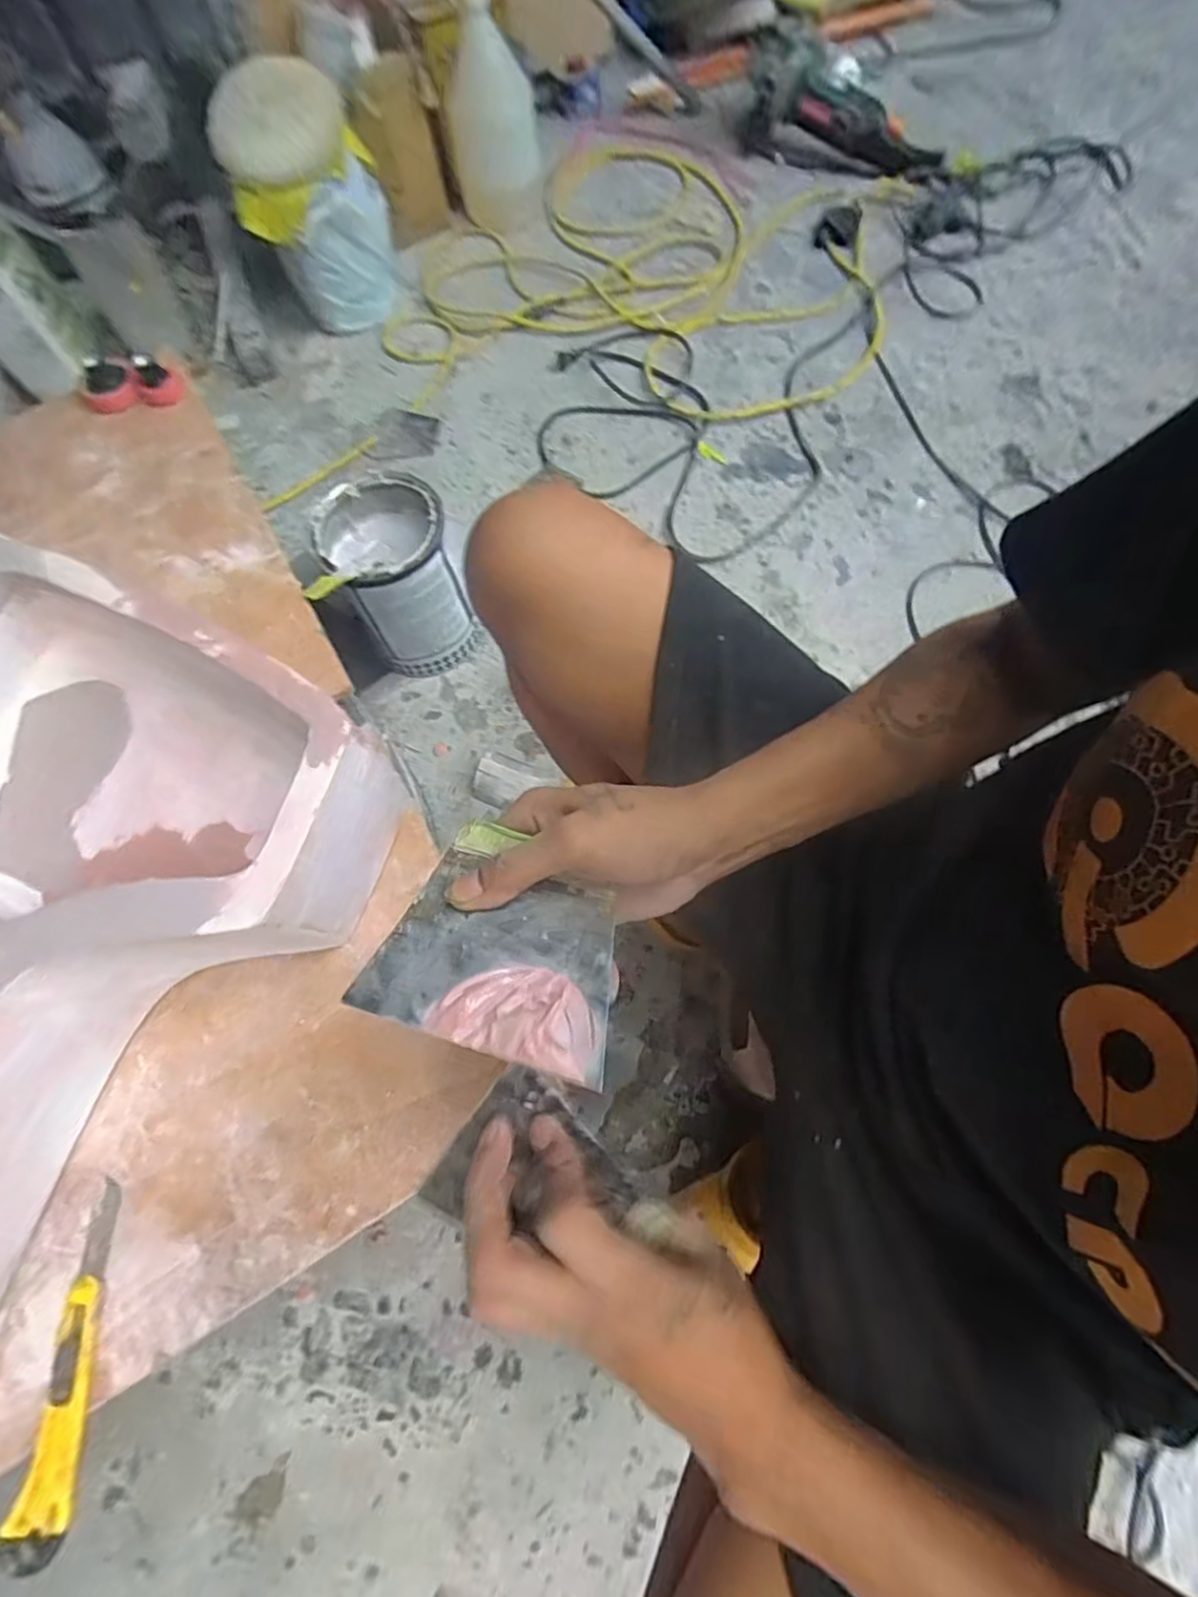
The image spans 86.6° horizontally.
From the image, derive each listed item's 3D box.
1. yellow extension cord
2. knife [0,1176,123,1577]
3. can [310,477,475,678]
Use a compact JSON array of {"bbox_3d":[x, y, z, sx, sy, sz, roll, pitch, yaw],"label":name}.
[{"bbox_3d":[0.085,-0.920,1.097,0.812,0.052,0.640,10,71,6],"label":"yellow extension cord"},{"bbox_3d":[-0.342,0.369,0.417,0.040,0.012,0.198,0,69,3],"label":"knife"},{"bbox_3d":[-0.252,-0.271,0.821,0.147,0.193,0.168,-14,71,-3],"label":"can"}]

